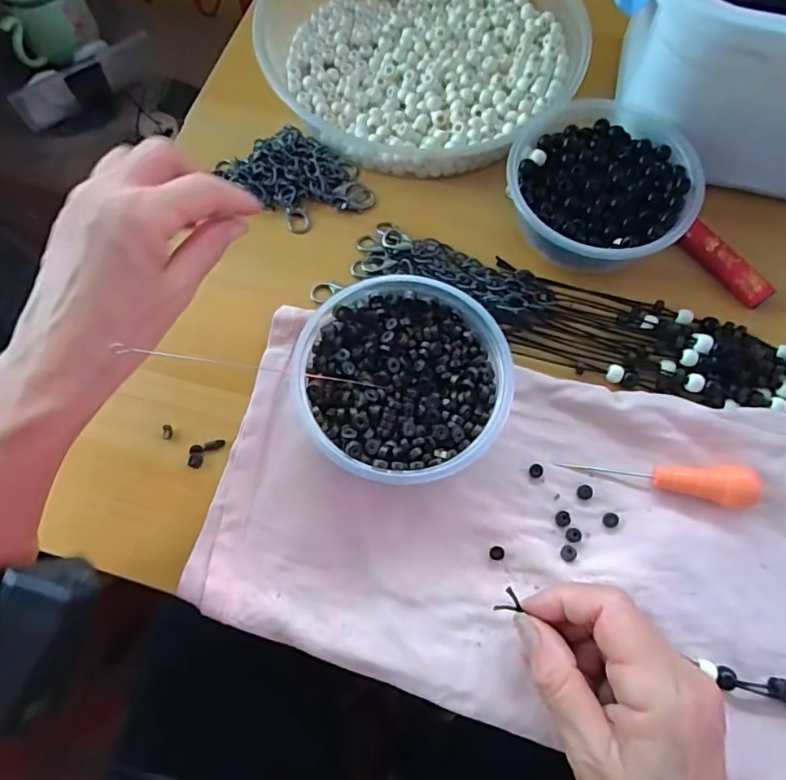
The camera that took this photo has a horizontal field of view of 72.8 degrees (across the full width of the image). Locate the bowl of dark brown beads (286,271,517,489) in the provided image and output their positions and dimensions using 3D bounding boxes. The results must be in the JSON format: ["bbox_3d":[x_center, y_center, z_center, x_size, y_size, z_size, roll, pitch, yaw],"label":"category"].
[{"bbox_3d":[0.005,-0.003,0.291,0.106,0.041,0.110,0,70,-1],"label":"bowl of dark brown beads"}]

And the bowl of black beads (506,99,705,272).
[{"bbox_3d":[0.128,-0.125,0.331,0.118,0.035,0.112,0,70,-1],"label":"bowl of black beads"}]

